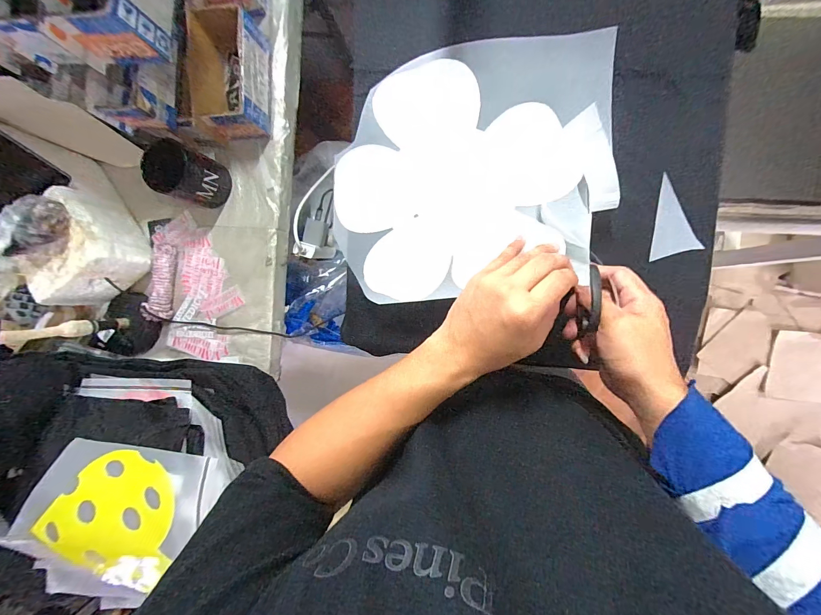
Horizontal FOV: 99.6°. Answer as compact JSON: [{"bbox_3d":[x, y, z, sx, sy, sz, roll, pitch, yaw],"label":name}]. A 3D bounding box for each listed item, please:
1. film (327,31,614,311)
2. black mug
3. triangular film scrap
[{"bbox_3d":[0.061,-0.151,0.384,0.306,0.040,0.271,-5,91,9],"label":"film"},{"bbox_3d":[-0.351,-0.210,0.549,0.079,0.096,0.081,18,95,8],"label":"black mug"},{"bbox_3d":[0.264,-0.090,0.364,0.046,0.004,0.080,-26,87,12],"label":"triangular film scrap"}]

